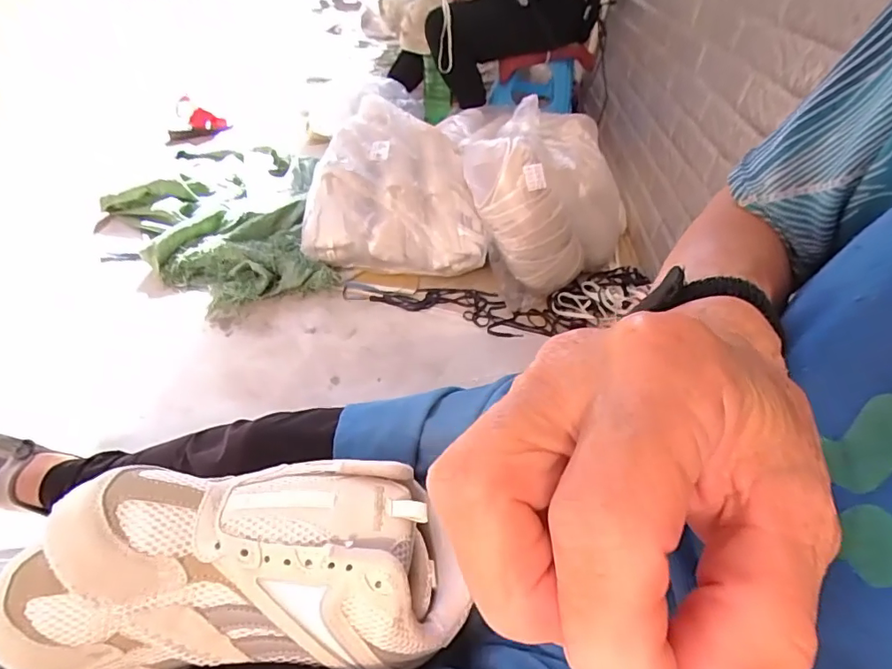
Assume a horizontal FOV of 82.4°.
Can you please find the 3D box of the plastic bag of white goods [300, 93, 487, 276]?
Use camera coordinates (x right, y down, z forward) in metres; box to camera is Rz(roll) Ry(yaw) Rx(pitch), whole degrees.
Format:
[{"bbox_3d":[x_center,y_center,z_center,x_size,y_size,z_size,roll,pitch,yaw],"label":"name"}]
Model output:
[{"bbox_3d":[-0.106,-0.332,1.188,0.398,0.262,0.344,6,40,-2],"label":"plastic bag of white goods"}]

